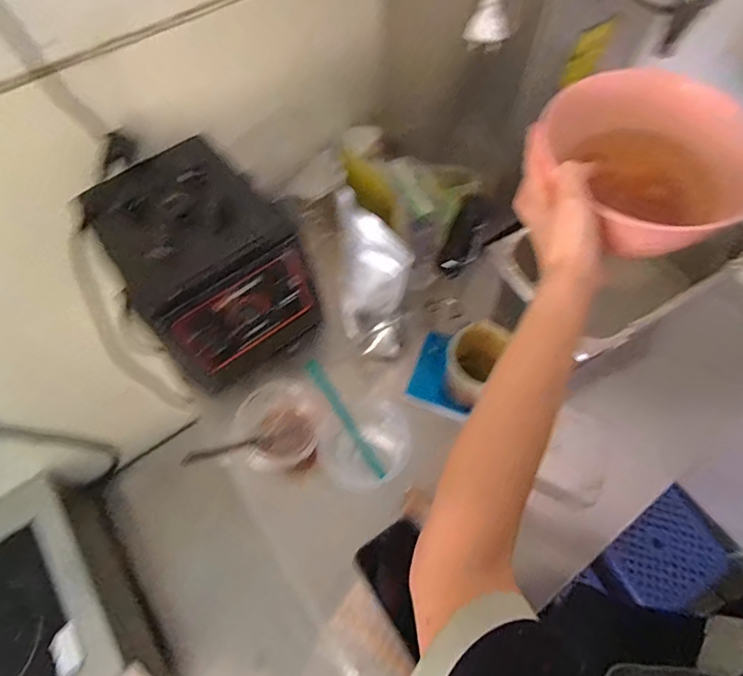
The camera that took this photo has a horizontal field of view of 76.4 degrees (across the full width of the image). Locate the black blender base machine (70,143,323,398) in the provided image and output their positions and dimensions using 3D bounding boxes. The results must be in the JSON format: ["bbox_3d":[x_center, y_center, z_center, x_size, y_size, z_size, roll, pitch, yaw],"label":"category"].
[{"bbox_3d":[-0.202,-0.094,0.608,0.192,0.203,0.224,-32,66,-16],"label":"black blender base machine"}]

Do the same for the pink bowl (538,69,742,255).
[{"bbox_3d":[0.228,-0.147,0.395,0.179,0.086,0.154,-32,66,-16],"label":"pink bowl"}]

